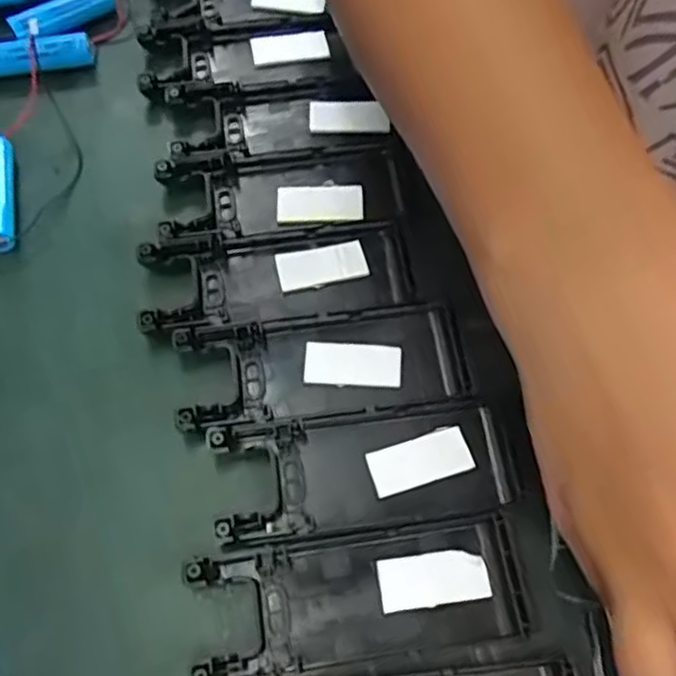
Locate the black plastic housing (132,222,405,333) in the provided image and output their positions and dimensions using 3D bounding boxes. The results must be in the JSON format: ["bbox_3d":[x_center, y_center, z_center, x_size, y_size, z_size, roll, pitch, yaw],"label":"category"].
[{"bbox_3d":[-0.024,-0.023,0.265,0.097,0.010,0.038,-7,65,-4],"label":"black plastic housing"}]

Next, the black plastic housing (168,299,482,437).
[{"bbox_3d":[-0.006,0.009,0.251,0.100,0.008,0.037,-7,65,-4],"label":"black plastic housing"}]

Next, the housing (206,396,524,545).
[{"bbox_3d":[0.009,0.042,0.235,0.098,0.009,0.037,-7,65,-4],"label":"housing"}]

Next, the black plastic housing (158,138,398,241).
[{"bbox_3d":[-0.023,-0.059,0.283,0.095,0.011,0.040,-7,65,-4],"label":"black plastic housing"}]

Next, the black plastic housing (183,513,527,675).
[{"bbox_3d":[0.005,0.080,0.218,0.098,0.010,0.037,-7,66,-3],"label":"black plastic housing"}]

